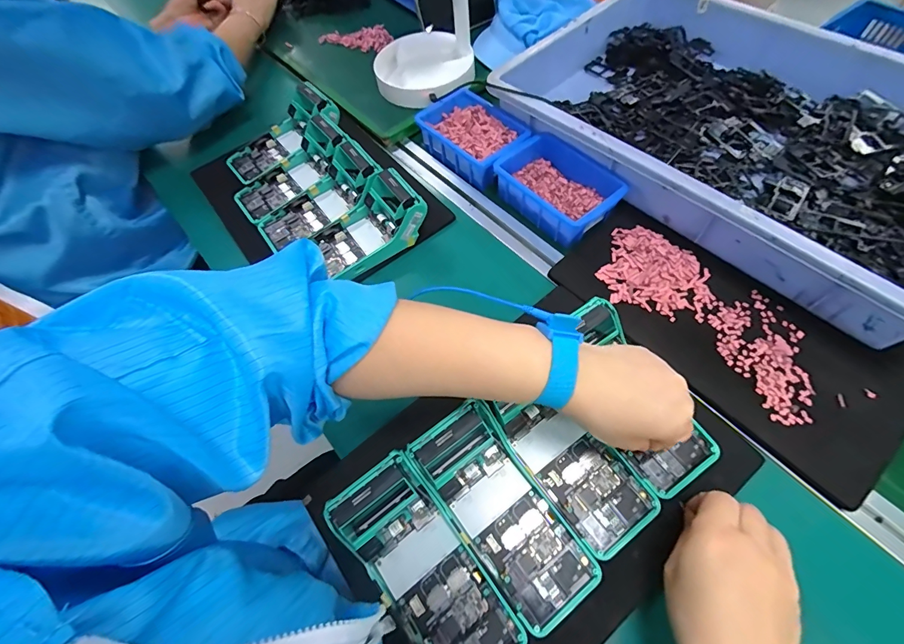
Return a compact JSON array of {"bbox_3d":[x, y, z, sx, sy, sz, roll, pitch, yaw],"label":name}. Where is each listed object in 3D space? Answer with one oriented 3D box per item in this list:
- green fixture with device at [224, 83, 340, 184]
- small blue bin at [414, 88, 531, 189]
[{"bbox_3d":[-0.251,-0.274,0.595,0.178,0.055,0.086,-39,69,6],"label":"green fixture with device"},{"bbox_3d":[0.032,-0.266,0.572,0.100,0.051,0.152,-41,66,-18],"label":"small blue bin"}]

